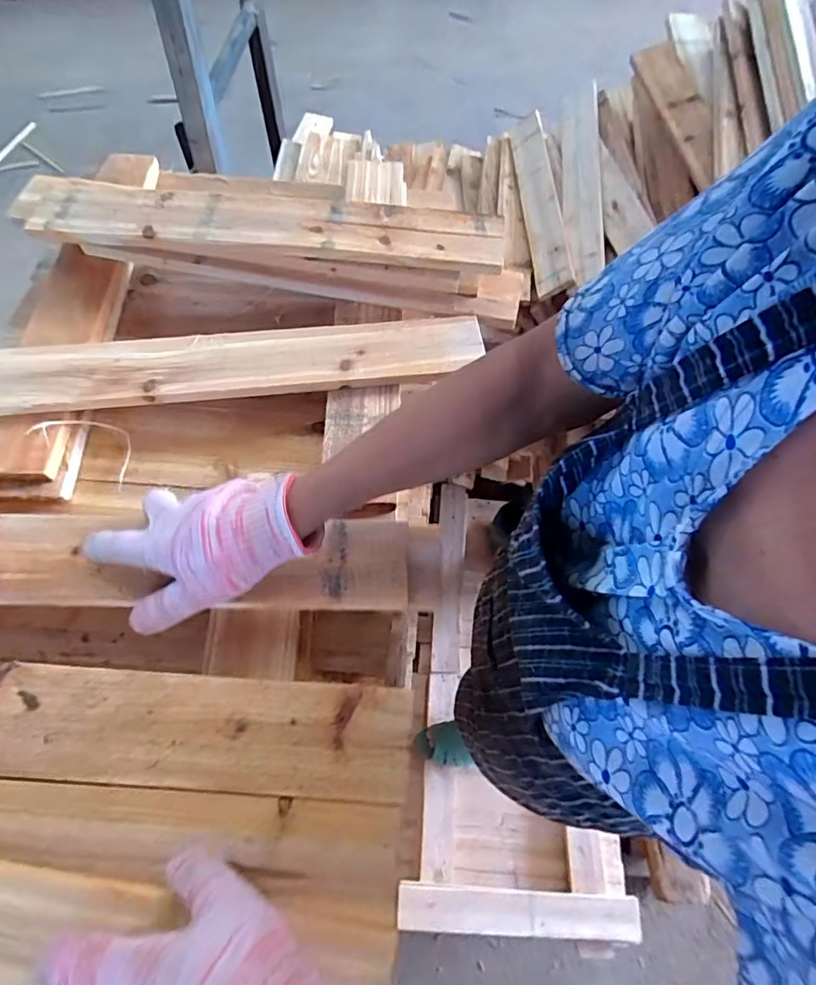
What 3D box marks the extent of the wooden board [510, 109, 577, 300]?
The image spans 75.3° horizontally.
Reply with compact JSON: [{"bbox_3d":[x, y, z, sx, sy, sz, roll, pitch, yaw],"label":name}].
[{"bbox_3d":[0.266,-0.596,1.075,0.072,0.019,0.478,-14,65,25],"label":"wooden board"}]

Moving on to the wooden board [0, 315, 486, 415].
[{"bbox_3d":[-0.175,-0.133,0.540,0.495,0.020,0.074,-5,63,-5],"label":"wooden board"}]

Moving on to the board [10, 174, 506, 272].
[{"bbox_3d":[-0.164,-0.288,0.566,0.530,0.026,0.085,6,63,0],"label":"board"}]

